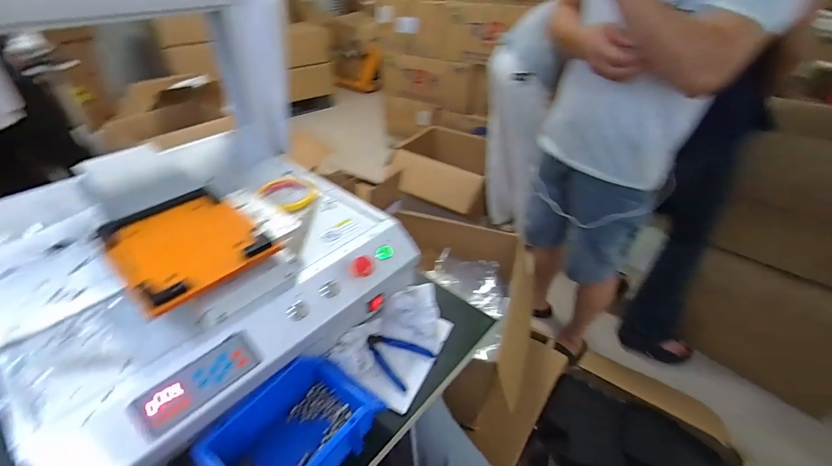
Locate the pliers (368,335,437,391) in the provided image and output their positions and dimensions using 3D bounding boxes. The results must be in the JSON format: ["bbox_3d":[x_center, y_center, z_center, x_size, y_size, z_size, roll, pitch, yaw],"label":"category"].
[{"bbox_3d":[-0.032,0.183,0.555,0.095,0.010,0.072,24,44,27],"label":"pliers"}]

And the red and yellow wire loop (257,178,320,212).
[{"bbox_3d":[-0.212,-0.067,0.627,0.098,0.013,0.085,26,45,28],"label":"red and yellow wire loop"}]

